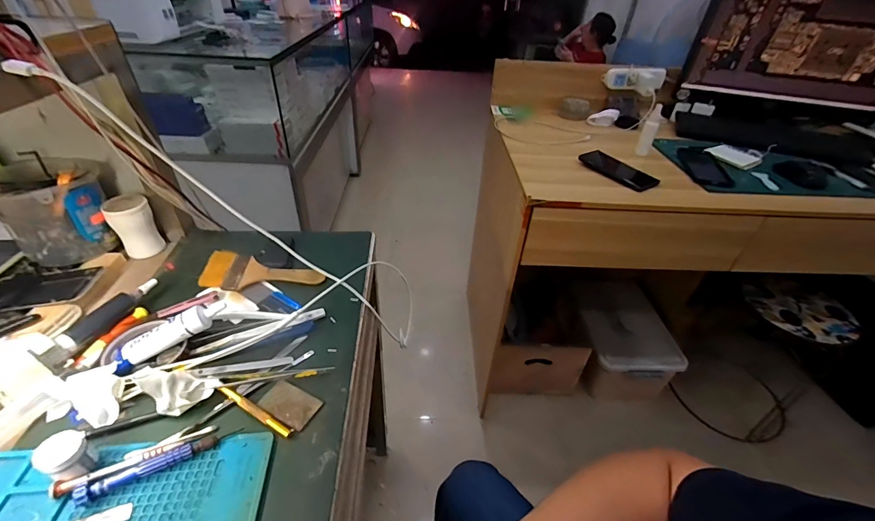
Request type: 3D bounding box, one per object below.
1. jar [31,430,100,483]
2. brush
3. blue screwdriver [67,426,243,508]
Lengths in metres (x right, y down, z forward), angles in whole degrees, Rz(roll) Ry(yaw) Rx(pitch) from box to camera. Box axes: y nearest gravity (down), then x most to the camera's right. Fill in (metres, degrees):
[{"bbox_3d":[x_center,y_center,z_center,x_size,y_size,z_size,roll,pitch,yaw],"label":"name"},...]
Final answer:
[{"bbox_3d":[-0.317,0.168,0.325,0.031,0.031,0.032,3,40,-2],"label":"jar"},{"bbox_3d":[-0.249,0.025,0.543,0.161,0.010,0.060,11,54,-3],"label":"brush"},{"bbox_3d":[-0.246,0.178,0.341,0.120,0.016,0.015,-21,46,-27],"label":"blue screwdriver"}]

